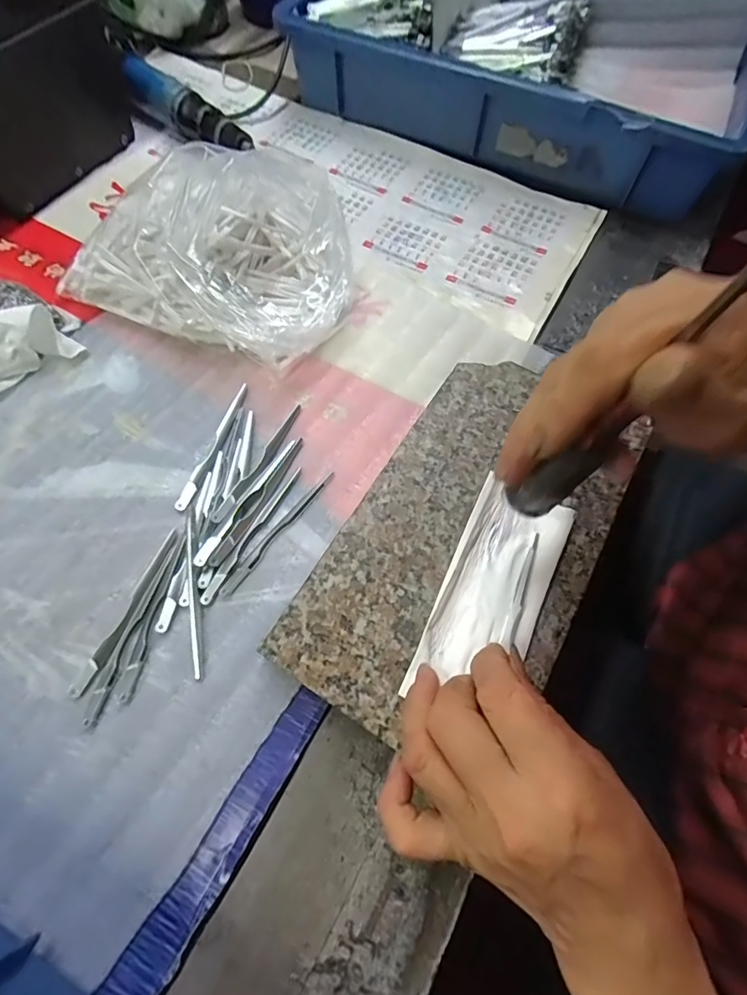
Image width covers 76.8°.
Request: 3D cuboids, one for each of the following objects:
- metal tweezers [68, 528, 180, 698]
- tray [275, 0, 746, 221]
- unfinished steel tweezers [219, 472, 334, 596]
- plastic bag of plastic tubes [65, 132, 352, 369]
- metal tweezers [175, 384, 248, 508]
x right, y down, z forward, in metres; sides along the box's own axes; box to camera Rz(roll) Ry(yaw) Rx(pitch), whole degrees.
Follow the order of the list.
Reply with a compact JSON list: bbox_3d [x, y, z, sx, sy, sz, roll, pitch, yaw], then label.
[{"bbox_3d":[-0.144,0.065,0.277,0.010,0.004,0.103,20,66,7],"label":"metal tweezers"},{"bbox_3d":[0.158,-0.450,0.478,0.447,0.095,0.310,30,68,11],"label":"tray"},{"bbox_3d":[-0.059,0.021,0.298,0.007,0.005,0.101,36,69,13],"label":"unfinished steel tweezers"},{"bbox_3d":[-0.116,-0.182,0.345,0.211,0.077,0.132,17,66,5],"label":"plastic bag of plastic tubes"},{"bbox_3d":[-0.108,-0.037,0.323,0.010,0.004,0.102,18,66,6],"label":"metal tweezers"}]

